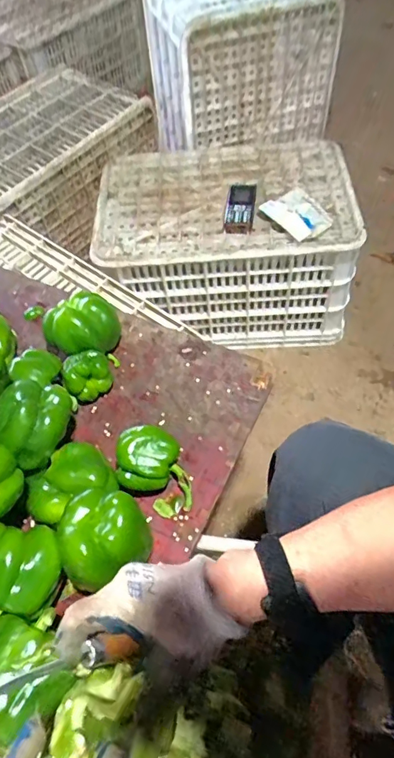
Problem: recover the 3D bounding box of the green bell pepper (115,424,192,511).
[{"bbox_3d":[-0.047,0.095,0.547,0.092,0.059,0.069,9,58,10],"label":"green bell pepper"}]

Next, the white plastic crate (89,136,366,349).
[{"bbox_3d":[0.057,-0.321,1.080,0.510,0.271,0.403,-2,57,3],"label":"white plastic crate"}]

